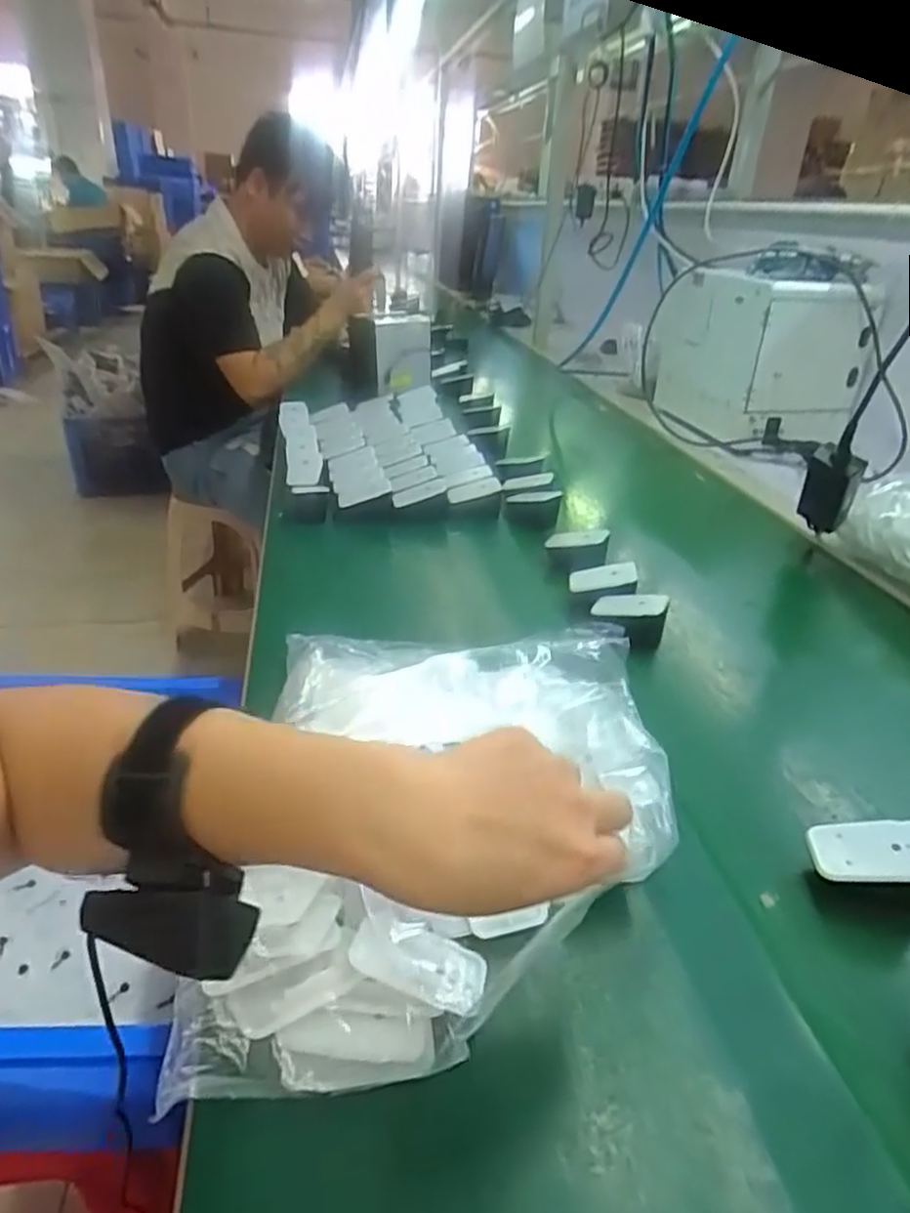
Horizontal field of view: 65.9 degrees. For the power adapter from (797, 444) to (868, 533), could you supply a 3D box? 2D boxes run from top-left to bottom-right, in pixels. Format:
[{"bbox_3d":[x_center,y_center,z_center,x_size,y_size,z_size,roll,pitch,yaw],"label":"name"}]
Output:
[{"bbox_3d":[0.424,-0.130,0.797,0.053,0.135,0.025,12,61,21],"label":"power adapter"}]

